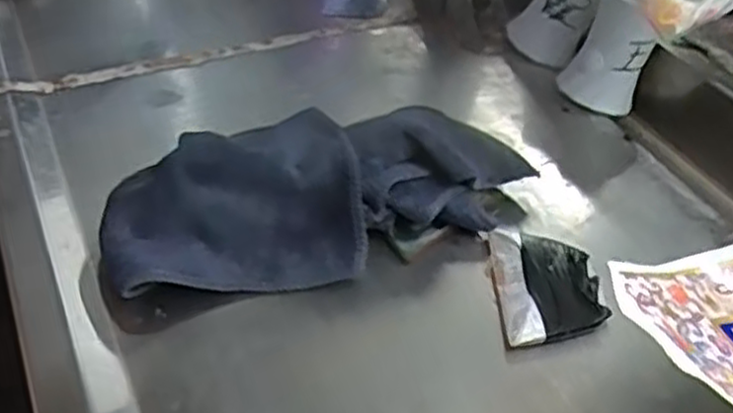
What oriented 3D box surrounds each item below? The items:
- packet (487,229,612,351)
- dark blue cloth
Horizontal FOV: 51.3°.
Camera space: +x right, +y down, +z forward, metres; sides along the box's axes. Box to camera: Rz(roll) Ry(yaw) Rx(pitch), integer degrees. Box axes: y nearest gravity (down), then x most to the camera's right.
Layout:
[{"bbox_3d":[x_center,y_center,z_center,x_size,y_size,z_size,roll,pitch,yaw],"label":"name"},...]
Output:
[{"bbox_3d":[0.102,0.045,0.438,0.058,0.008,0.083,-1,43,-4],"label":"packet"},{"bbox_3d":[-0.023,-0.012,0.449,0.255,0.052,0.104,-11,44,-14],"label":"dark blue cloth"}]

